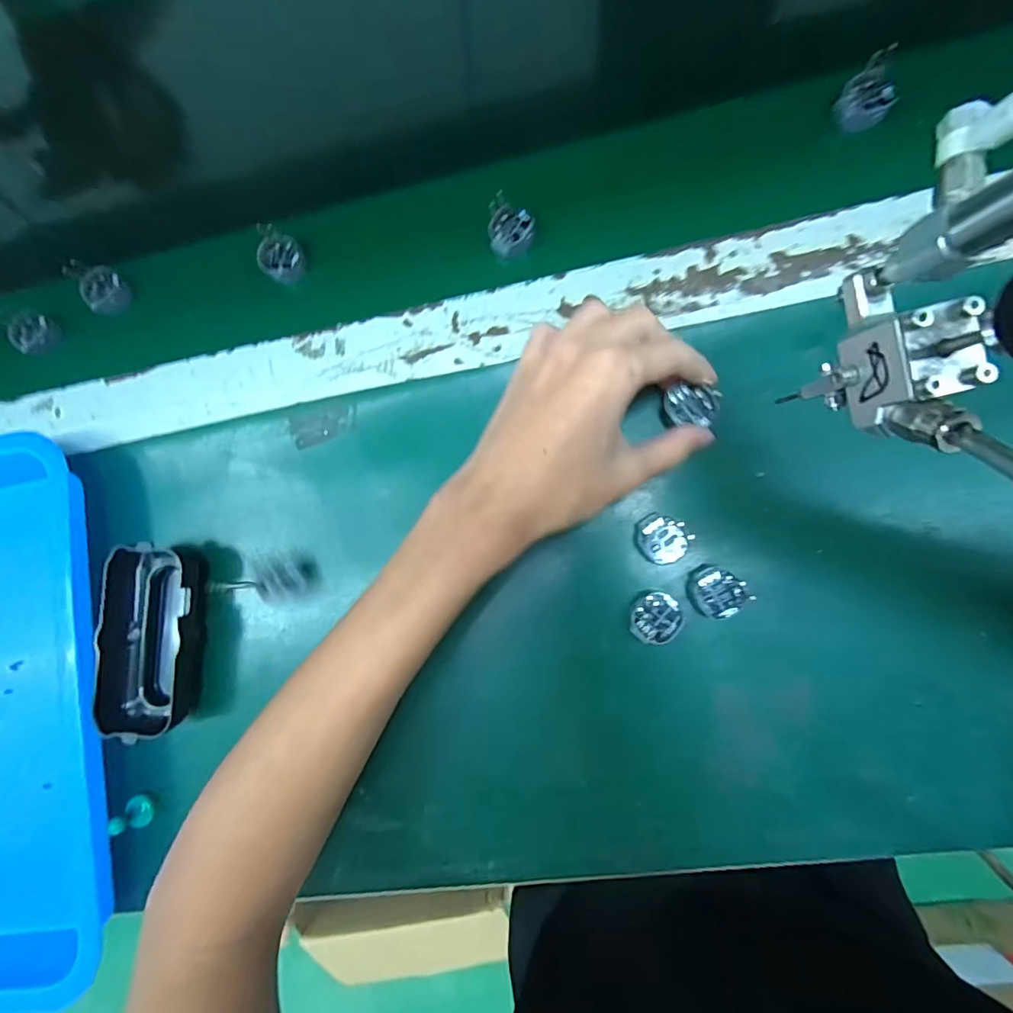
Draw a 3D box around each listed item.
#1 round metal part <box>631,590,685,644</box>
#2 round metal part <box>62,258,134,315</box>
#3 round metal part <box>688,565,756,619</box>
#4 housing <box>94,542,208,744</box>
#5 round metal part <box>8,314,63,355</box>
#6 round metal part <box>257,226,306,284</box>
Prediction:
[{"bbox_3d":[0.082,0.061,0.255,0.025,0.013,0.026,0,86,8],"label":"round metal part"},{"bbox_3d":[-0.287,-0.154,0.326,0.016,0.033,0.031,28,91,9],"label":"round metal part"},{"bbox_3d":[0.114,0.047,0.253,0.030,0.016,0.025,35,92,8],"label":"round metal part"},{"bbox_3d":[-0.216,0.081,0.284,0.054,0.029,0.109,-2,86,8],"label":"housing"},{"bbox_3d":[-0.342,-0.124,0.335,0.016,0.023,0.029,24,90,9],"label":"round metal part"},{"bbox_3d":[-0.151,-0.169,0.311,0.028,0.007,0.033,2,99,-15],"label":"round metal part"}]

